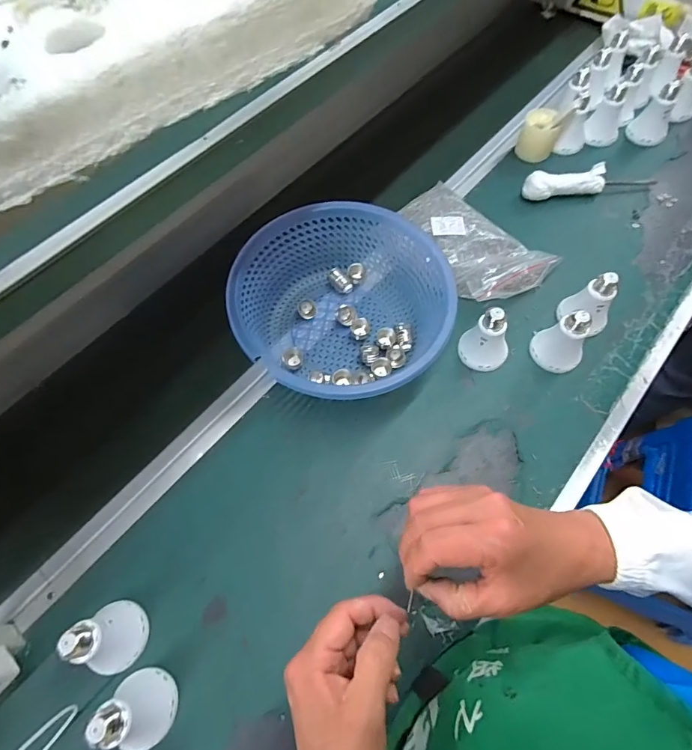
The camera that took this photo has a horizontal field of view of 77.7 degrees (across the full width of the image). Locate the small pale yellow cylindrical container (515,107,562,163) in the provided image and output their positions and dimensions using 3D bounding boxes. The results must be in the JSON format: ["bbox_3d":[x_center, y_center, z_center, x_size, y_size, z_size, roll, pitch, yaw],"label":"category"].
[{"bbox_3d":[0.335,-0.418,0.749,0.061,0.062,0.060,-1,63,2],"label":"small pale yellow cylindrical container"}]

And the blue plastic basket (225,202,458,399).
[{"bbox_3d":[-0.005,-0.085,0.566,0.261,0.122,0.255,-1,63,2],"label":"blue plastic basket"}]

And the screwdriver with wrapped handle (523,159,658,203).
[{"bbox_3d":[0.399,-0.316,0.706,0.206,0.044,0.036,-5,63,0],"label":"screwdriver with wrapped handle"}]

